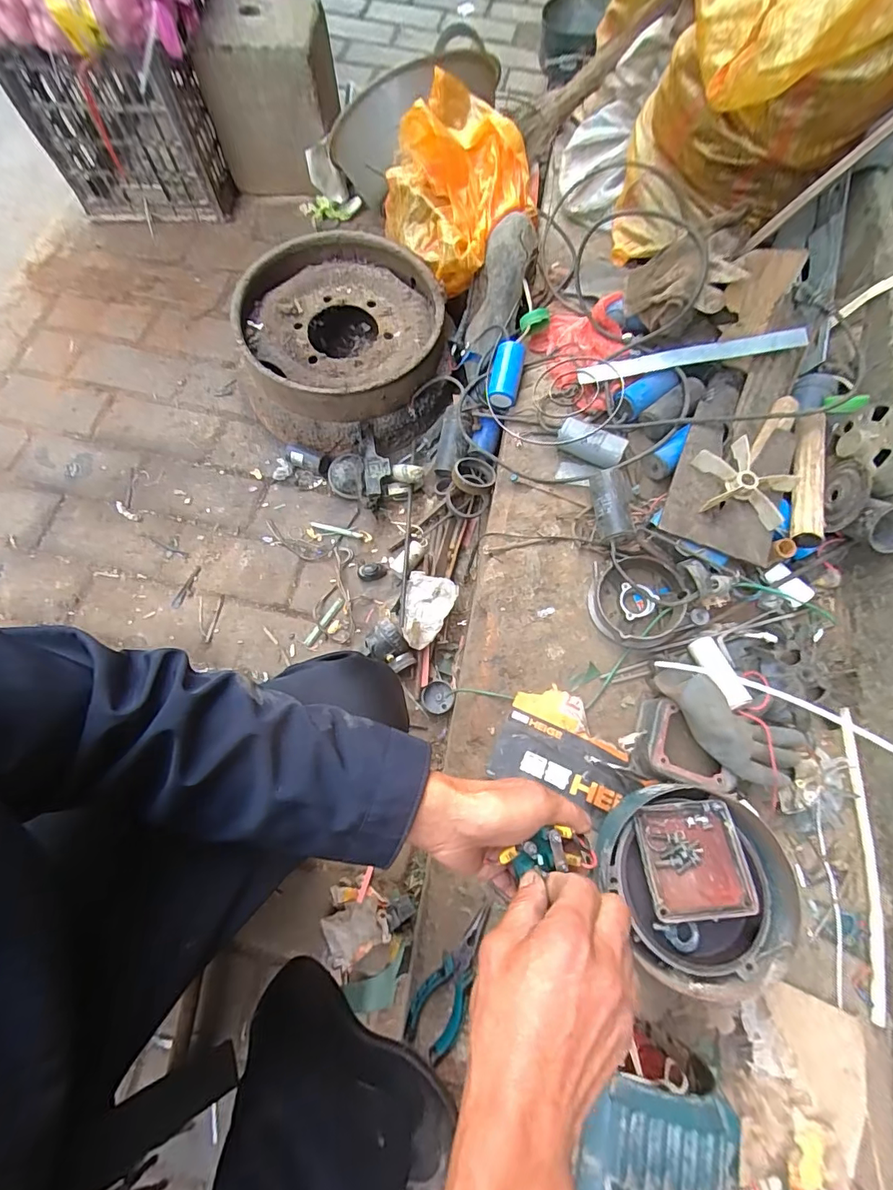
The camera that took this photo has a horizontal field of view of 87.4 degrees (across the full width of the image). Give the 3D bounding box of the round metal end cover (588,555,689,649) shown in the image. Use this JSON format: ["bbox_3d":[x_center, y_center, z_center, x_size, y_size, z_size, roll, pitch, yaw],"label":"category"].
[{"bbox_3d":[0.273,0.009,0.662,0.125,0.050,0.123,1,71,-2],"label":"round metal end cover"}]

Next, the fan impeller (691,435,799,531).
[{"bbox_3d":[0.406,-0.155,0.644,0.133,0.028,0.113,31,72,8],"label":"fan impeller"}]

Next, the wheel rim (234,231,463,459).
[{"bbox_3d":[-0.211,-0.509,0.943,0.406,0.141,0.457,-14,72,-7],"label":"wheel rim"}]

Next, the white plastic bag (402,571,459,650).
[{"bbox_3d":[-0.028,0.024,0.808,0.087,0.068,0.139,3,70,-1],"label":"white plastic bag"}]

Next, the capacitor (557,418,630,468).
[{"bbox_3d":[0.225,-0.238,0.730,0.104,0.037,0.046,29,72,8],"label":"capacitor"}]

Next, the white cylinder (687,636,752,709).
[{"bbox_3d":[0.357,0.100,0.612,0.030,0.023,0.098,-9,47,-5],"label":"white cylinder"}]

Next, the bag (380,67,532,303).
[{"bbox_3d":[0.011,-0.736,0.877,0.189,0.204,0.277,-34,75,-13],"label":"bag"}]

